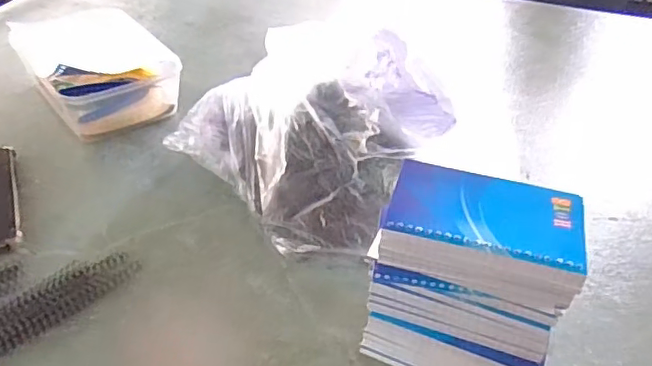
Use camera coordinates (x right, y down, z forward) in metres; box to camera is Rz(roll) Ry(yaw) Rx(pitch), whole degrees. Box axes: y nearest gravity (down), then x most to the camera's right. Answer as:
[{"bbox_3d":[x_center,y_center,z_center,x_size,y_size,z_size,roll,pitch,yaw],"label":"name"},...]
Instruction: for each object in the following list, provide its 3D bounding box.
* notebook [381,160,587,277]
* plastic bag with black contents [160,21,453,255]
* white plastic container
[{"bbox_3d":[0.110,0.018,0.392,0.127,0.007,0.079,13,41,12],"label":"notebook"},{"bbox_3d":[-0.007,-0.064,0.631,0.231,0.135,0.293,-30,48,-33],"label":"plastic bag with black contents"},{"bbox_3d":[-0.298,-0.149,0.760,0.164,0.094,0.180,-21,43,-26],"label":"white plastic container"}]

